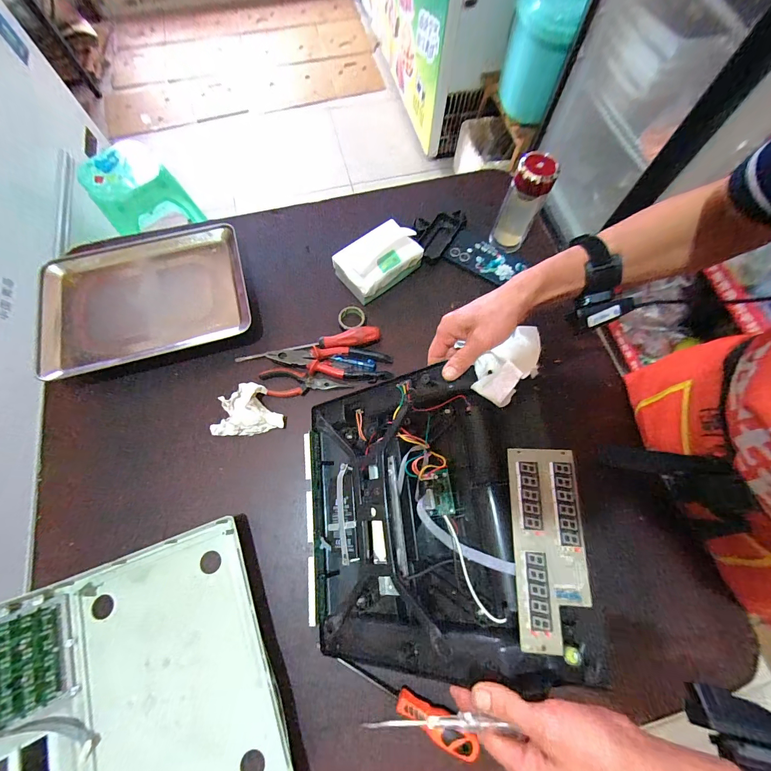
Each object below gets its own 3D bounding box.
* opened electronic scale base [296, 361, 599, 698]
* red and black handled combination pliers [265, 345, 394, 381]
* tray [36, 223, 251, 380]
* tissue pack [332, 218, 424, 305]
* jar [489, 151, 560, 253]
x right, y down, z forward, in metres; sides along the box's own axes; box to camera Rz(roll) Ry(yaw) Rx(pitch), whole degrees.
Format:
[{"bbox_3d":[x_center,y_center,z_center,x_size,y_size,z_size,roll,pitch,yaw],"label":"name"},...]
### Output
[{"bbox_3d":[0.040,0.145,0.404,0.330,0.071,0.331,-17,68,29],"label":"opened electronic scale base"},{"bbox_3d":[-0.093,-0.040,0.577,0.202,0.020,0.054,3,70,0],"label":"red and black handled combination pliers"},{"bbox_3d":[-0.416,-0.152,0.603,0.338,0.060,0.250,-14,71,-6],"label":"tray"},{"bbox_3d":[-0.014,-0.233,0.628,0.145,0.068,0.100,-39,75,-14],"label":"tissue pack"},{"bbox_3d":[0.246,-0.323,0.614,0.067,0.152,0.063,0,70,-1],"label":"jar"}]

